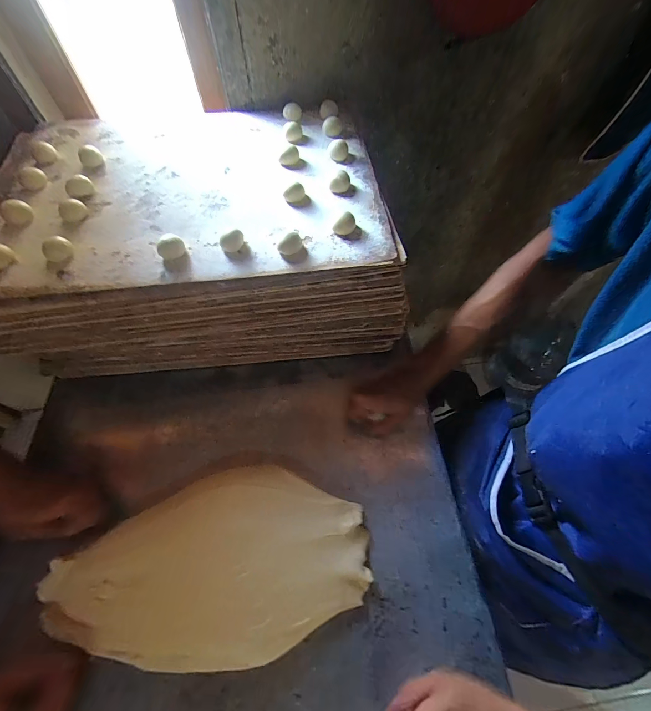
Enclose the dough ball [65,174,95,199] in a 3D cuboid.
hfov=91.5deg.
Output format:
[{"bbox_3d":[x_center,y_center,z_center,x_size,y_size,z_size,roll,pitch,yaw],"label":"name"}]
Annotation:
[{"bbox_3d":[-0.365,-0.251,0.471,0.036,0.023,0.029,-34,65,-18],"label":"dough ball"}]

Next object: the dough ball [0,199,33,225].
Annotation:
[{"bbox_3d":[-0.437,-0.202,0.450,0.035,0.022,0.034,0,59,0],"label":"dough ball"}]

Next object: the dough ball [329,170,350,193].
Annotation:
[{"bbox_3d":[0.022,-0.255,0.469,0.028,0.019,0.027,0,59,0],"label":"dough ball"}]

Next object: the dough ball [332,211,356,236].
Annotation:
[{"bbox_3d":[0.028,-0.174,0.422,0.018,0.019,0.032,38,67,20],"label":"dough ball"}]

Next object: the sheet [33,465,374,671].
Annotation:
[{"bbox_3d":[-0.144,0.253,0.396,0.390,0.049,0.206,-7,60,-4],"label":"sheet"}]

